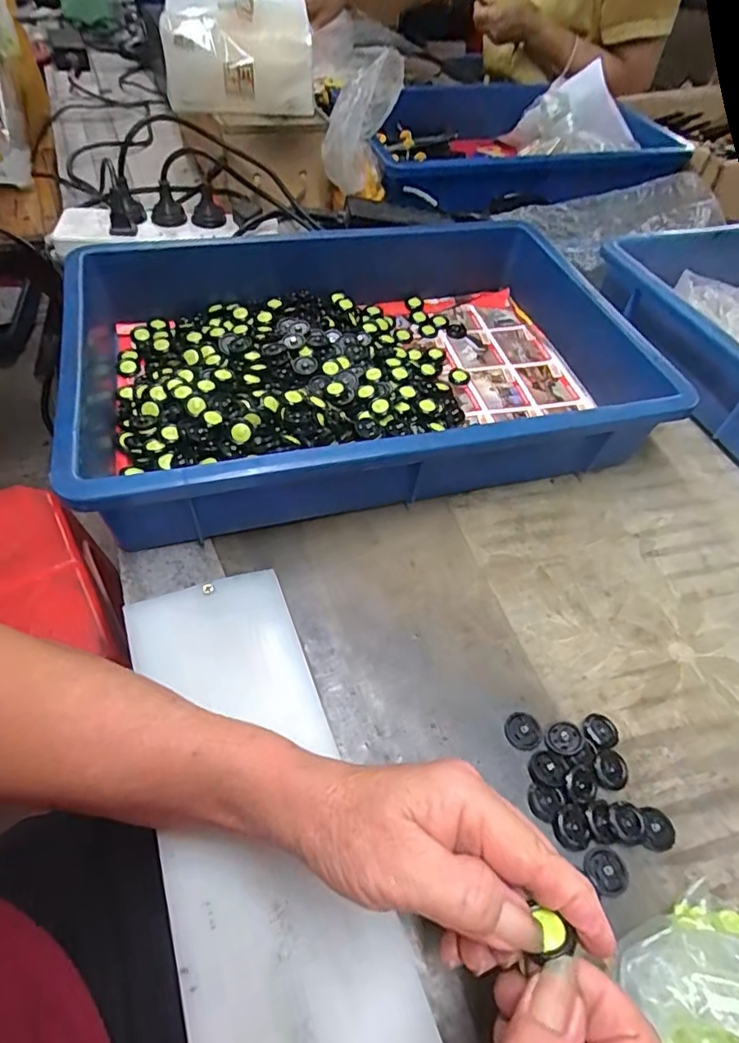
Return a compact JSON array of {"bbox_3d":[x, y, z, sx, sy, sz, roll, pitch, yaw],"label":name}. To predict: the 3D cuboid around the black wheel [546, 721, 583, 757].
[{"bbox_3d":[0.110,0.122,0.306,0.021,0.004,0.018,-26,57,-24],"label":"black wheel"}]

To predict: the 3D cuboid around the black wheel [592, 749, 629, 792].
[{"bbox_3d":[0.132,0.137,0.299,0.020,0.004,0.019,2,50,-3],"label":"black wheel"}]

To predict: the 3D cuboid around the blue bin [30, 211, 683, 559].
[{"bbox_3d":[-0.010,-0.132,0.458,0.428,0.088,0.290,-11,52,-14],"label":"blue bin"}]

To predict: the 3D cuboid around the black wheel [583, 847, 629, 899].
[{"bbox_3d":[0.119,0.173,0.270,0.021,0.007,0.020,2,50,-3],"label":"black wheel"}]

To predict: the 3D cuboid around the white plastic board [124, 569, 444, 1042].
[{"bbox_3d":[-0.030,0.192,0.232,0.093,0.014,0.400,-16,54,-17],"label":"white plastic board"}]

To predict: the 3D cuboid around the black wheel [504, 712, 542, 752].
[{"bbox_3d":[0.088,0.118,0.309,0.021,0.004,0.021,2,50,-3],"label":"black wheel"}]

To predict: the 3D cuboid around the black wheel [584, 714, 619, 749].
[{"bbox_3d":[0.132,0.120,0.312,0.018,0.006,0.019,2,50,-3],"label":"black wheel"}]

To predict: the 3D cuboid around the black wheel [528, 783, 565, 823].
[{"bbox_3d":[0.093,0.147,0.285,0.018,0.004,0.017,2,50,-3],"label":"black wheel"}]

